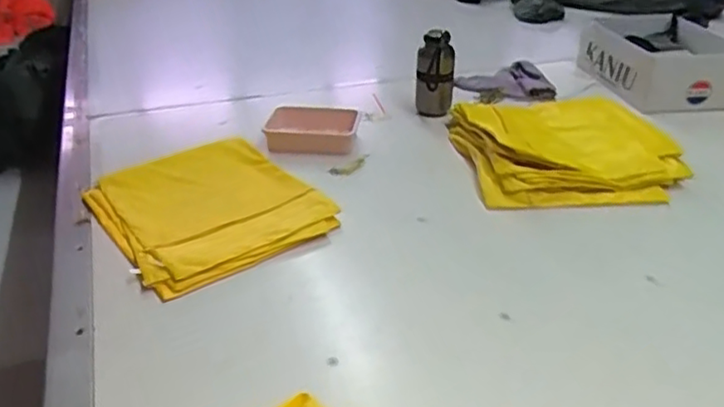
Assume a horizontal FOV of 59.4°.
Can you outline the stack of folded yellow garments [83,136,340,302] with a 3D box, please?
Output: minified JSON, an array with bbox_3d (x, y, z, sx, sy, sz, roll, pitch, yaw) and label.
[{"bbox_3d":[-0.235,-0.003,0.969,0.287,0.029,0.319,-19,35,-31],"label":"stack of folded yellow garments"}]

